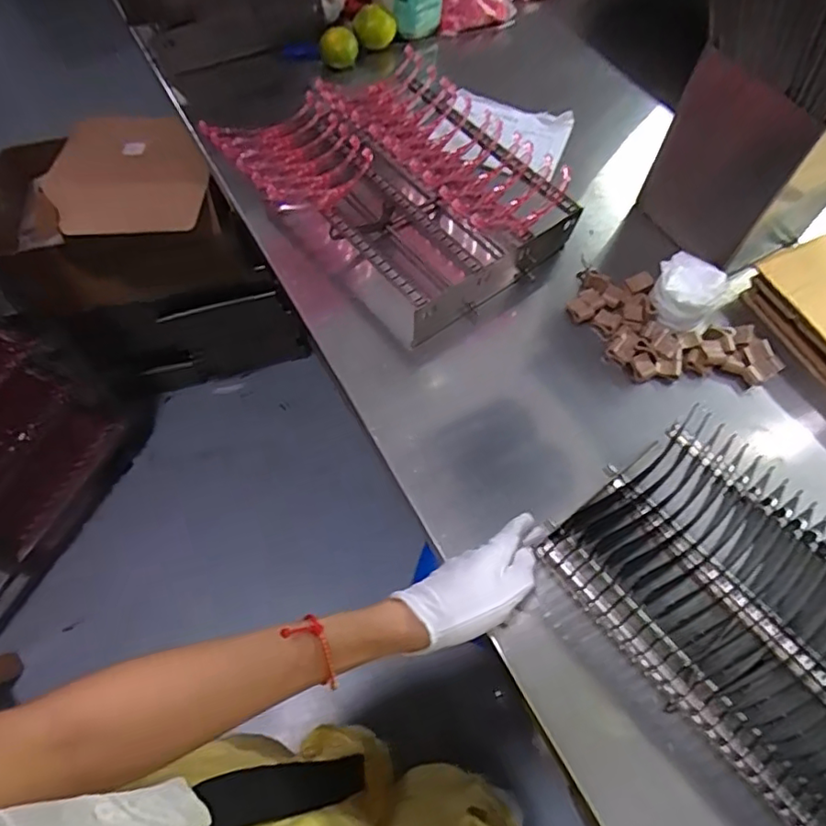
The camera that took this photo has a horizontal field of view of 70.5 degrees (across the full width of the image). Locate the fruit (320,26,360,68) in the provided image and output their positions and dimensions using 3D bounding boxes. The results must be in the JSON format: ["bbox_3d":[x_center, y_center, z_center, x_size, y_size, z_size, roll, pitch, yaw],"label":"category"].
[{"bbox_3d":[-0.108,-0.535,0.864,0.056,0.047,0.049,-11,63,-8],"label":"fruit"}]

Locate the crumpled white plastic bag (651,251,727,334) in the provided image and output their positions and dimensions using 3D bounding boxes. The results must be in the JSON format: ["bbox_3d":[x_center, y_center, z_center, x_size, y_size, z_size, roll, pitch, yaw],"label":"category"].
[{"bbox_3d":[0.298,-0.135,0.637,0.069,0.040,0.078,29,64,12],"label":"crumpled white plastic bag"}]

